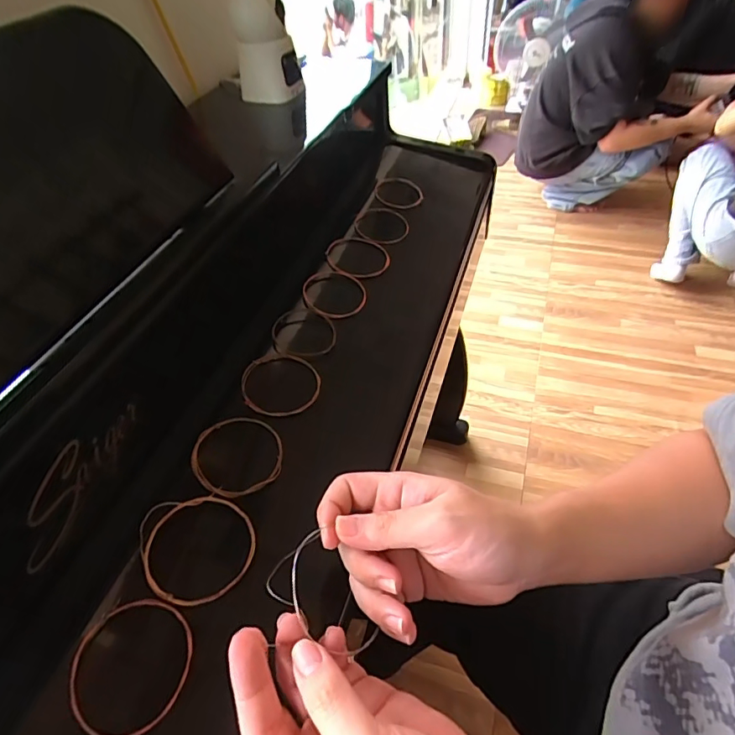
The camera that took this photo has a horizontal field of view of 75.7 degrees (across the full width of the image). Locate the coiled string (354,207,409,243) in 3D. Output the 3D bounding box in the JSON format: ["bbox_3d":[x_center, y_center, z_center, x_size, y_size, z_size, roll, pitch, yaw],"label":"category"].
[{"bbox_3d":[0.019,-0.182,0.604,0.069,0.009,0.070,3,52,-4],"label":"coiled string"}]

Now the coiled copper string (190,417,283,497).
[{"bbox_3d":[-0.107,0.072,0.391,0.072,0.014,0.072,-3,48,3],"label":"coiled copper string"}]

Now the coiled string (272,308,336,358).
[{"bbox_3d":[-0.063,-0.037,0.478,0.065,0.007,0.062,9,50,14],"label":"coiled string"}]

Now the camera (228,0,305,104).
[{"bbox_3d":[-0.130,-0.413,0.602,0.080,0.120,0.073,-12,48,-5],"label":"camera"}]

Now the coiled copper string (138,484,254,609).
[{"bbox_3d":[-0.121,0.127,0.337,0.077,0.024,0.074,-23,50,-14],"label":"coiled copper string"}]

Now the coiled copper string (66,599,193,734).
[{"bbox_3d":[-0.147,0.185,0.294,0.070,0.007,0.074,3,52,-4],"label":"coiled copper string"}]

